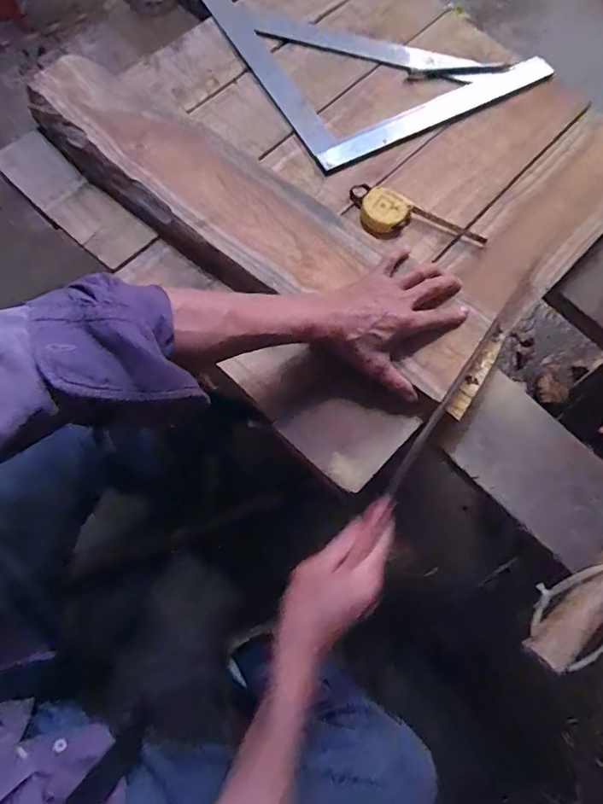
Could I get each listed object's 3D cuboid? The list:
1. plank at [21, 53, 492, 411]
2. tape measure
[{"bbox_3d":[-0.060,-0.220,0.585,0.653,0.032,0.137,36,74,8],"label":"plank"},{"bbox_3d":[0.141,-0.227,0.617,0.181,0.020,0.070,26,72,7],"label":"tape measure"}]

